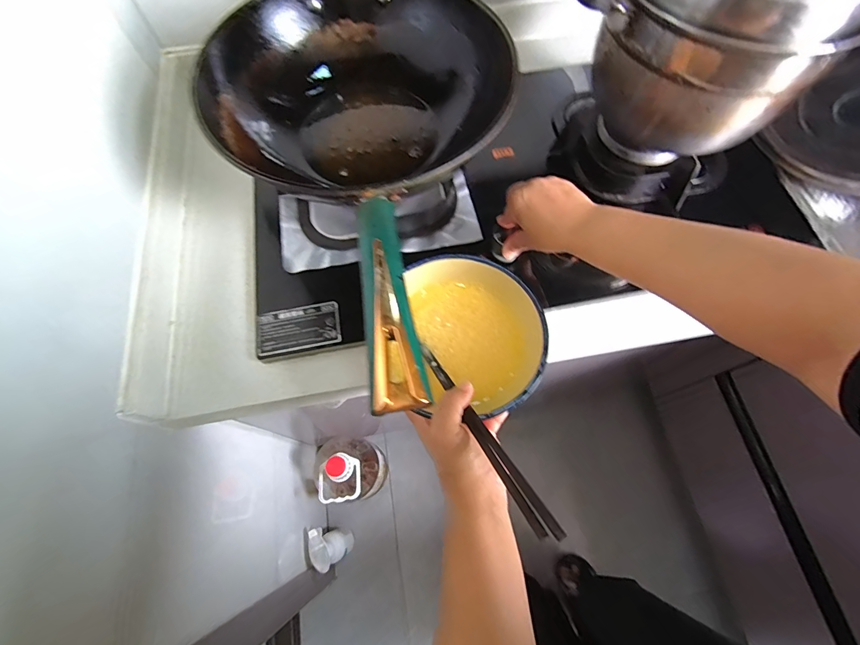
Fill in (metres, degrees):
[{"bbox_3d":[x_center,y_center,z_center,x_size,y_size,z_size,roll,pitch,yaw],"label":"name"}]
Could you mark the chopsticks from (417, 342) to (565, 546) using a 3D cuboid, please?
[{"bbox_3d":[0.041,0.089,0.343,0.017,0.006,0.210,-28,48,-10],"label":"chopsticks"}]

